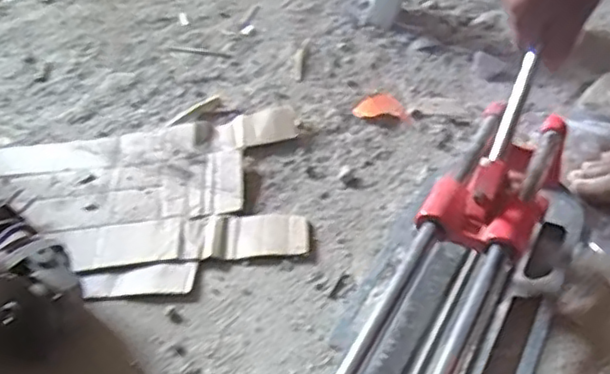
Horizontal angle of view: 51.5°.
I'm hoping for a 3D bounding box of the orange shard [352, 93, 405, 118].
[{"bbox_3d":[0.088,-0.100,0.760,0.058,0.004,0.051,-3,42,5],"label":"orange shard"}]

